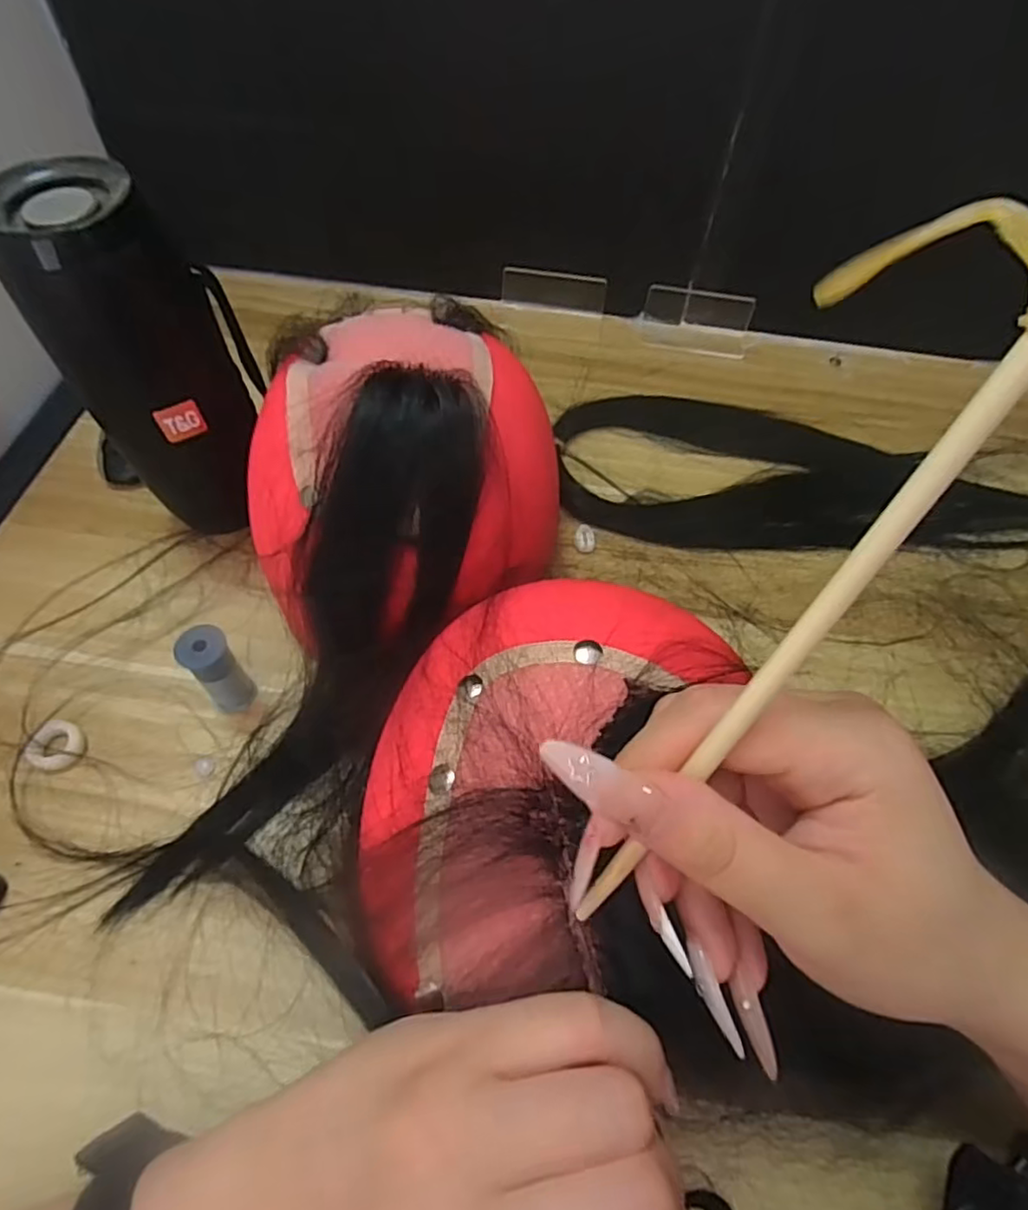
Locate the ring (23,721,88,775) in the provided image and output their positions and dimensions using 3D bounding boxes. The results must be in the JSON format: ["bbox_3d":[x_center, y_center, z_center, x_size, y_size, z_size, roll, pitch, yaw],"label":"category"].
[{"bbox_3d":[-0.218,0.067,0.307,0.023,0.005,0.024,1,57,-2],"label":"ring"}]

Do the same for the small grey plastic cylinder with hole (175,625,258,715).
[{"bbox_3d":[-0.141,0.032,0.309,0.021,0.051,0.020,1,57,-2],"label":"small grey plastic cylinder with hole"}]

